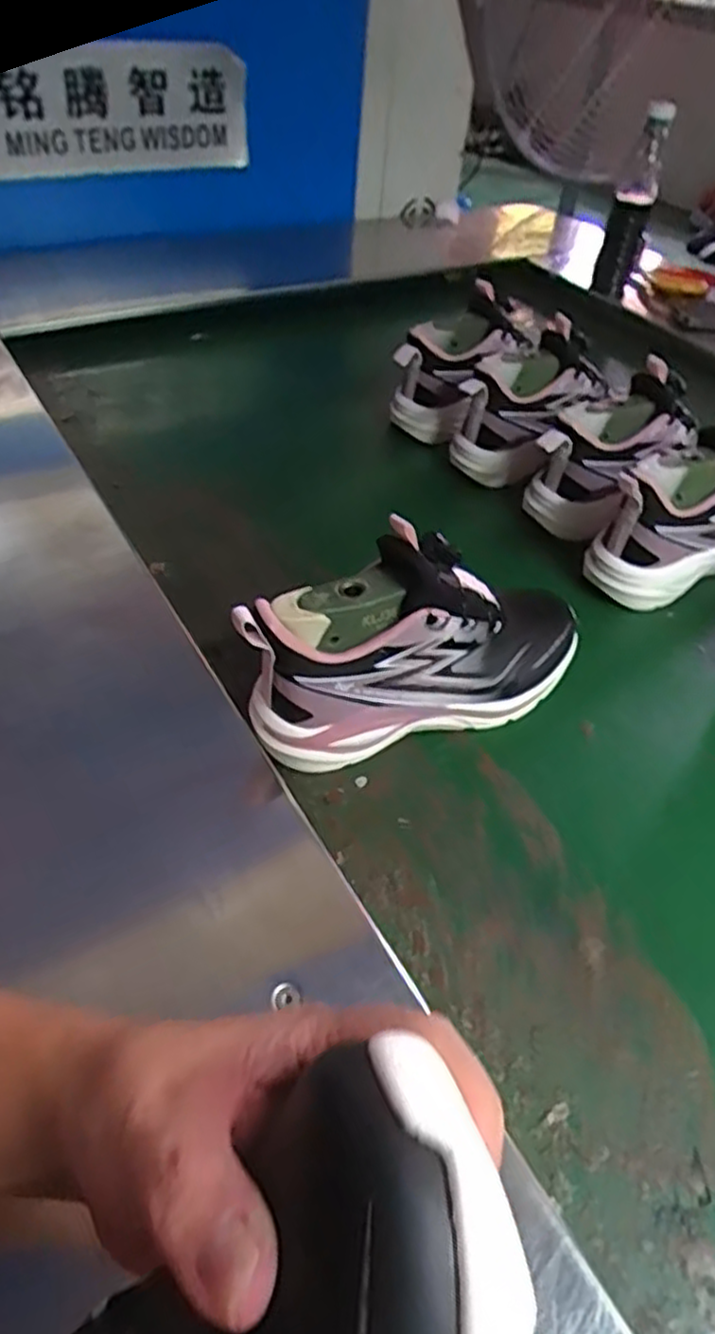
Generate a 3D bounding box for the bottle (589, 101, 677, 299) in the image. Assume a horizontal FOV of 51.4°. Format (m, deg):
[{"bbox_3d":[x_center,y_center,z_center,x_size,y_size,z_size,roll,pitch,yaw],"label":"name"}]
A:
[{"bbox_3d":[0.372,-0.626,1.009,0.054,0.218,0.059,20,48,13],"label":"bottle"}]

